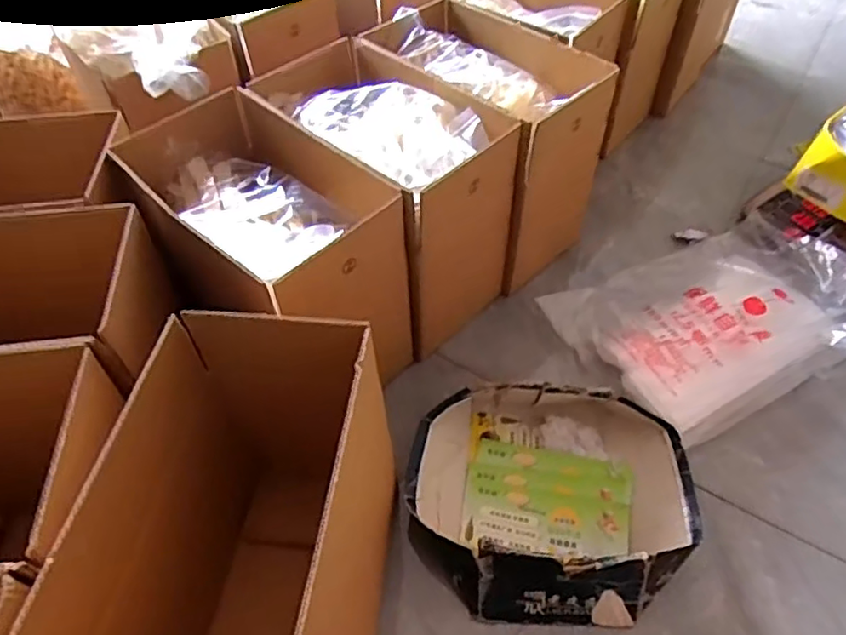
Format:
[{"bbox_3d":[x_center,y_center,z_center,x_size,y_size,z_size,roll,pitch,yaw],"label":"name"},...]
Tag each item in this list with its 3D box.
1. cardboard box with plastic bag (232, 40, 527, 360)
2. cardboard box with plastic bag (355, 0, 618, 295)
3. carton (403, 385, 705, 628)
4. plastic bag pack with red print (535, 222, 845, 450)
[{"bbox_3d":[-0.059,-0.199,0.961,0.205,0.307,0.367,-38,60,-24],"label":"cardboard box with plastic bag"},{"bbox_3d":[0.092,-0.294,1.020,0.228,0.277,0.367,-38,59,-26],"label":"cardboard box with plastic bag"},{"bbox_3d":[0.156,0.219,0.787,0.345,0.093,0.293,6,53,6],"label":"carton"},{"bbox_3d":[0.466,-0.009,0.982,0.459,0.060,0.308,-22,55,-15],"label":"plastic bag pack with red print"}]

